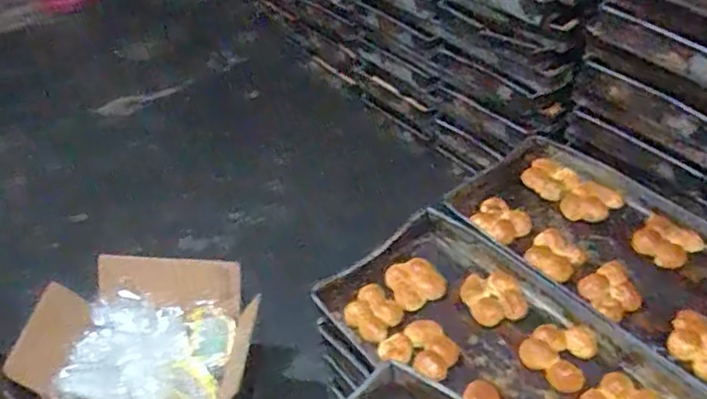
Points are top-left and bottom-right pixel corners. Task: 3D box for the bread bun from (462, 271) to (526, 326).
[{"bbox_3d":[0.286,0.203,1.248,0.121,0.042,0.116,-9,45,-5],"label":"bread bun"}]

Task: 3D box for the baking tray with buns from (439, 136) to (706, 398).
[{"bbox_3d":[0.604,0.137,1.285,0.374,0.056,0.804,-33,51,-26],"label":"baking tray with buns"}]

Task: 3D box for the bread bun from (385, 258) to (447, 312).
[{"bbox_3d":[0.133,0.172,1.289,0.108,0.036,0.103,-18,46,-13],"label":"bread bun"}]

